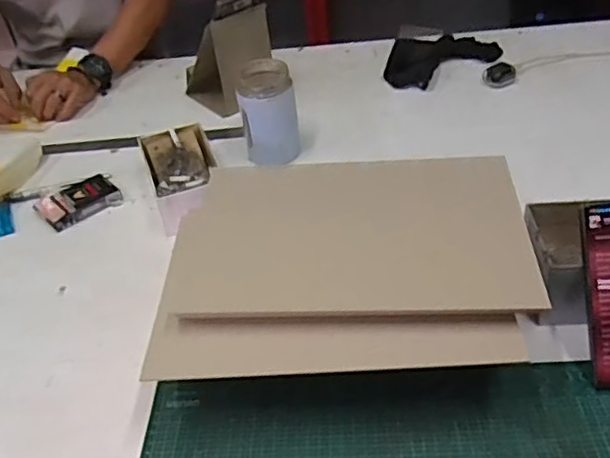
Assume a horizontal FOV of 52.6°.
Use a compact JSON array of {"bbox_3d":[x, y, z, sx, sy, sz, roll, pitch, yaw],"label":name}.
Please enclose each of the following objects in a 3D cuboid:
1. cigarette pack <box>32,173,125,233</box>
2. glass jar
[{"bbox_3d":[-0.301,-0.038,0.823,0.102,0.024,0.062,-34,46,-28],"label":"cigarette pack"},{"bbox_3d":[-0.048,-0.159,0.845,0.073,0.127,0.073,-4,40,4],"label":"glass jar"}]

